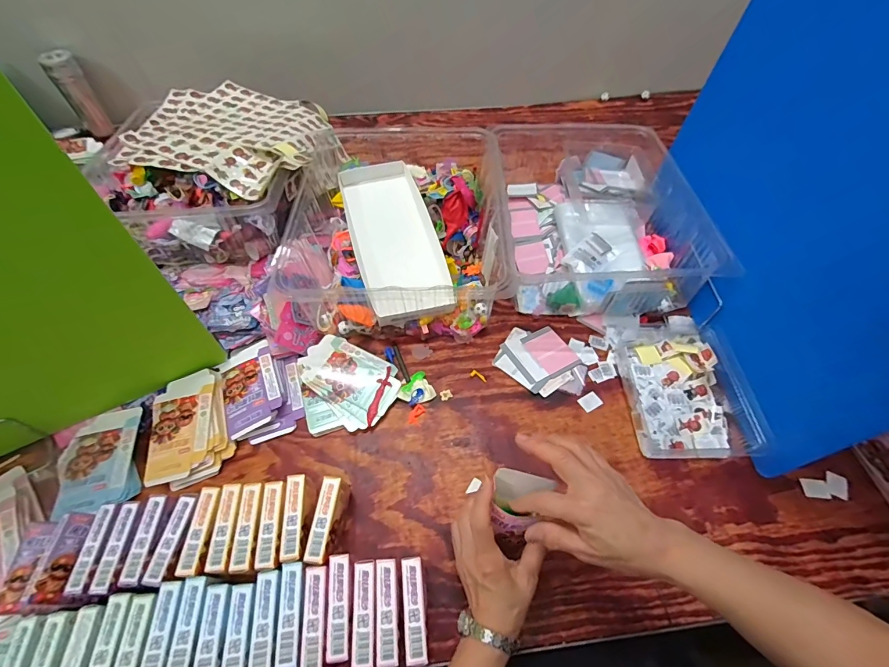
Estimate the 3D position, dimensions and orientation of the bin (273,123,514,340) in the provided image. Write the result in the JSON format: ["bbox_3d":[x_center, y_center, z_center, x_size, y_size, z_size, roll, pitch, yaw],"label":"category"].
[{"bbox_3d":[-0.082,-0.199,0.761,0.370,0.137,0.434,2,55,2],"label":"bin"}]

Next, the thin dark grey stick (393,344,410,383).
[{"bbox_3d":[-0.069,0.048,0.660,0.010,0.011,0.075,-18,56,-14],"label":"thin dark grey stick"}]

